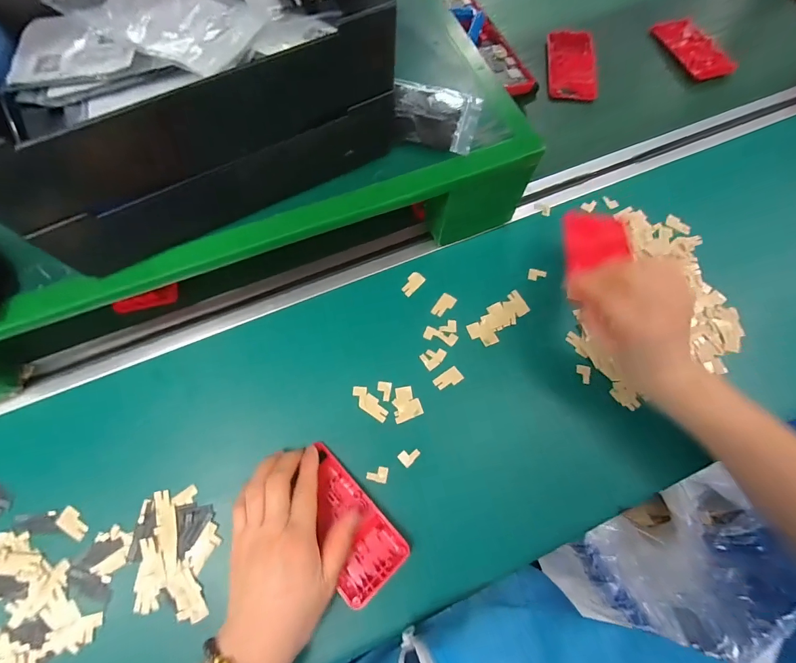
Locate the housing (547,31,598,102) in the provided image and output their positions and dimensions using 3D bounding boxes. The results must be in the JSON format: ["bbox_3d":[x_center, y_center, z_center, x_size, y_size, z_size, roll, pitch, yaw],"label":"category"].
[{"bbox_3d":[0.241,-0.372,0.520,0.063,0.014,0.129,7,70,2],"label":"housing"}]

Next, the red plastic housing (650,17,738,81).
[{"bbox_3d":[0.426,-0.413,0.543,0.064,0.012,0.129,-17,71,-7],"label":"red plastic housing"}]

